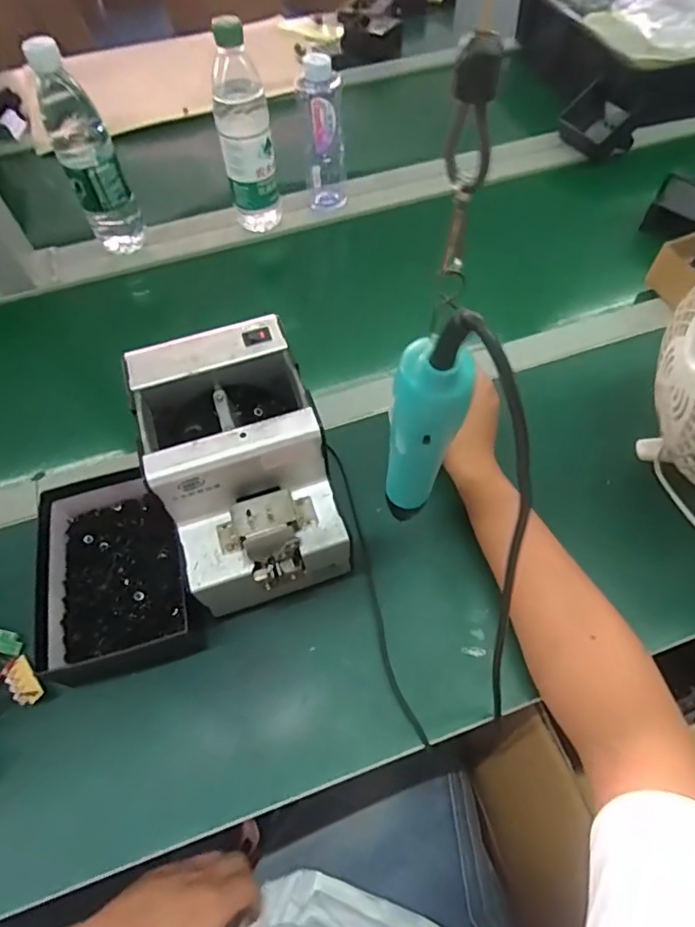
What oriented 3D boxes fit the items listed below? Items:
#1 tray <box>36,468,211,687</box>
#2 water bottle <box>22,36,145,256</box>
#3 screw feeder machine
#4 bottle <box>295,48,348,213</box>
[{"bbox_3d":[-0.196,0.085,0.444,0.113,0.049,0.172,-17,59,-8],"label":"tray"},{"bbox_3d":[-0.308,-0.359,0.626,0.061,0.235,0.054,-23,60,-11],"label":"water bottle"},{"bbox_3d":[-0.082,0.001,0.415,0.119,0.121,0.177,-18,59,-8],"label":"screw feeder machine"},{"bbox_3d":[-0.032,-0.420,0.676,0.052,0.174,0.054,-10,59,-4],"label":"bottle"}]

